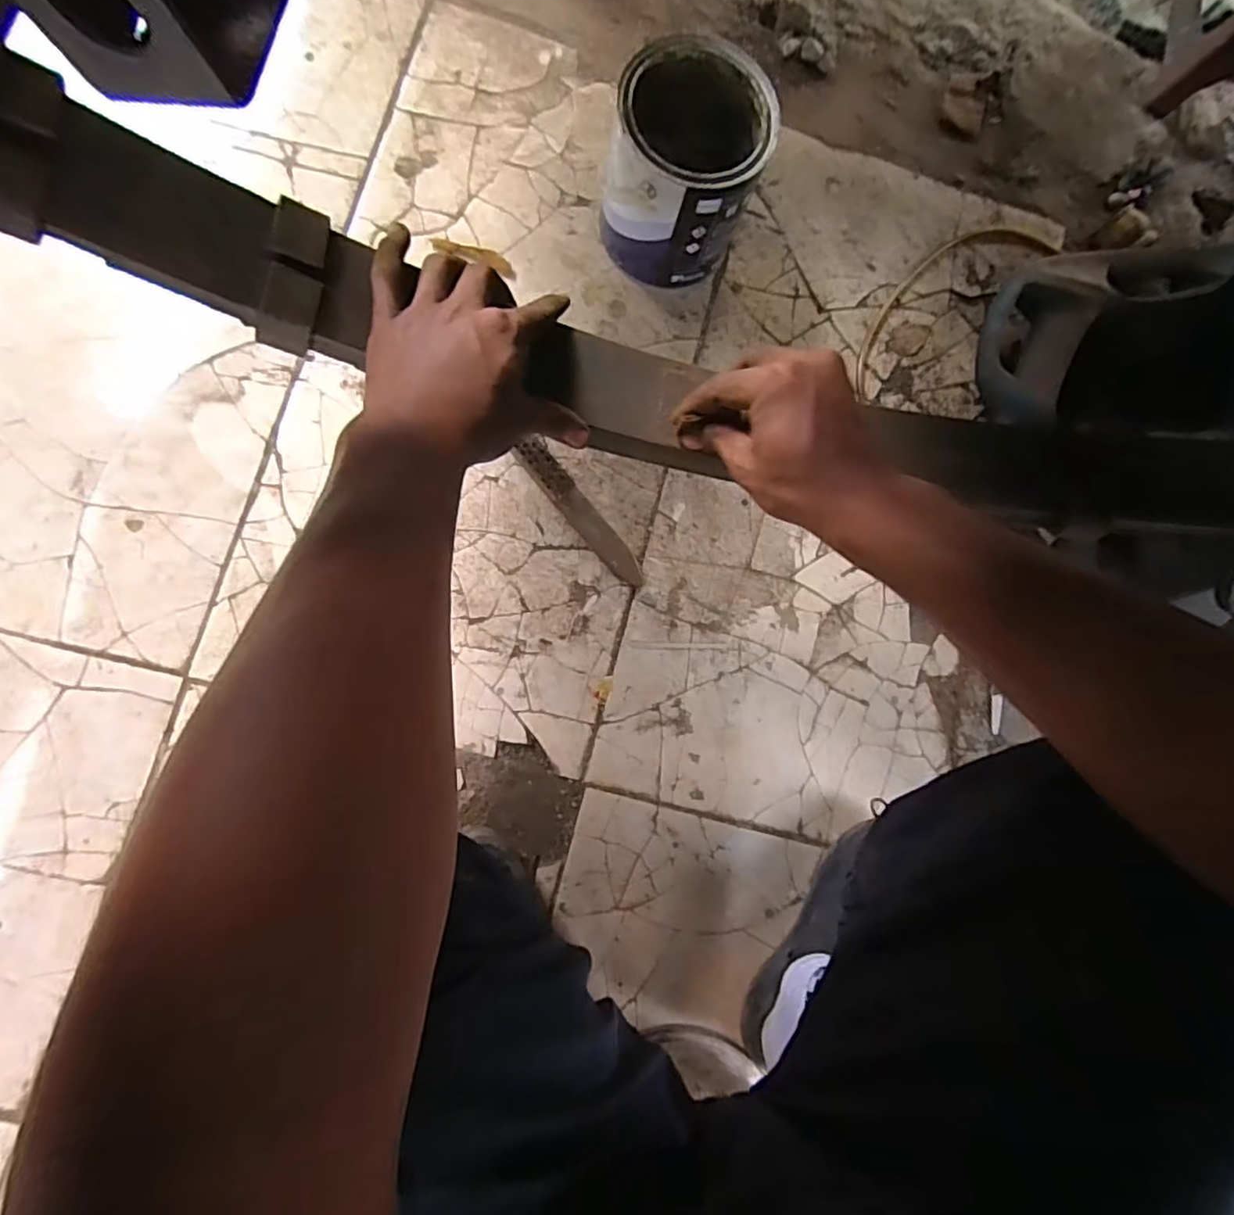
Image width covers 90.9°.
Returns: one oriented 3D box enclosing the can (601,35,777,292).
[{"bbox_3d":[0.069,-0.453,0.632,0.149,0.155,0.162,24,84,-5],"label":"can"}]

